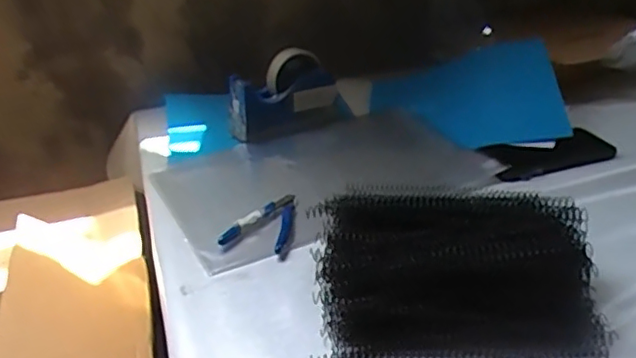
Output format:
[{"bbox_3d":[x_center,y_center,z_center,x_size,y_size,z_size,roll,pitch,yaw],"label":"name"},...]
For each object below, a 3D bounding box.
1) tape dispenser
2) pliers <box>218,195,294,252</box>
[{"bbox_3d":[-0.048,-0.122,0.871,0.174,0.105,0.055,-20,34,-26],"label":"tape dispenser"},{"bbox_3d":[-0.061,0.047,0.676,0.071,0.019,0.097,4,31,14],"label":"pliers"}]

